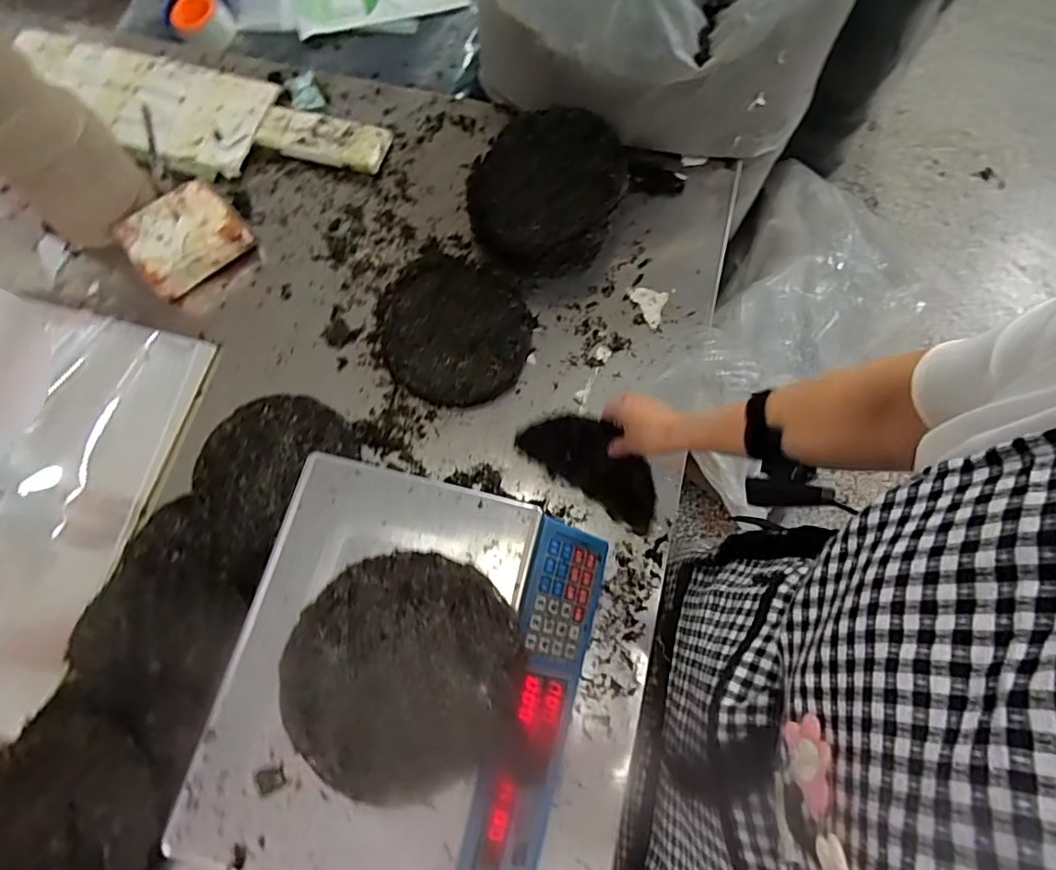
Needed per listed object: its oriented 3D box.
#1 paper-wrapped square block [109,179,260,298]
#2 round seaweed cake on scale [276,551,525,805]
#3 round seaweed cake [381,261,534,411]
[{"bbox_3d":[-0.485,-0.280,0.814,0.152,0.068,0.121,-38,75,-11],"label":"paper-wrapped square block"},{"bbox_3d":[-0.104,0.193,0.472,0.177,0.016,0.187,0,72,1],"label":"round seaweed cake on scale"},{"bbox_3d":[-0.104,-0.150,0.784,0.193,0.027,0.232,-26,71,-5],"label":"round seaweed cake"}]

